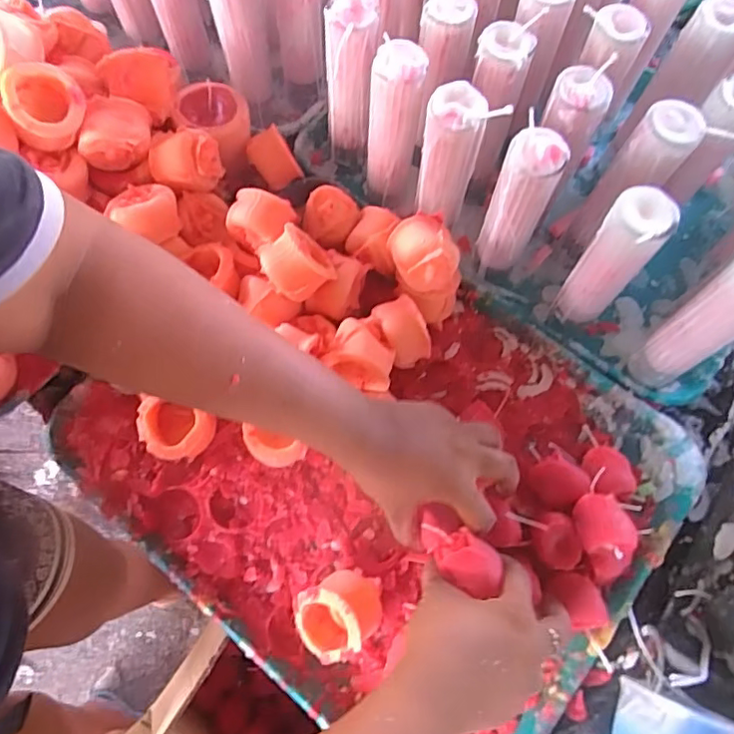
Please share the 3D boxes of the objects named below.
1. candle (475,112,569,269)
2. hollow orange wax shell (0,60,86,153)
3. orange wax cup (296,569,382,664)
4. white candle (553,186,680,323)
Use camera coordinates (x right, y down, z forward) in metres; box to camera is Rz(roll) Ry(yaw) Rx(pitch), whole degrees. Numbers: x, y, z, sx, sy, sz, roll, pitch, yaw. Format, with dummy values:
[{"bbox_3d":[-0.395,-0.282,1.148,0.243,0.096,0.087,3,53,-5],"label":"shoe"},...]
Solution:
[{"bbox_3d":[0.117,-0.123,0.456,0.040,0.162,0.037,17,72,4],"label":"candle"},{"bbox_3d":[-0.255,-0.201,0.438,0.056,0.048,0.056,3,84,-32],"label":"hollow orange wax shell"},{"bbox_3d":[-0.019,0.180,0.407,0.063,0.050,0.052,-28,74,-10],"label":"orange wax cup"},{"bbox_3d":[0.185,-0.075,0.440,0.043,0.161,0.039,39,75,11],"label":"white candle"}]

